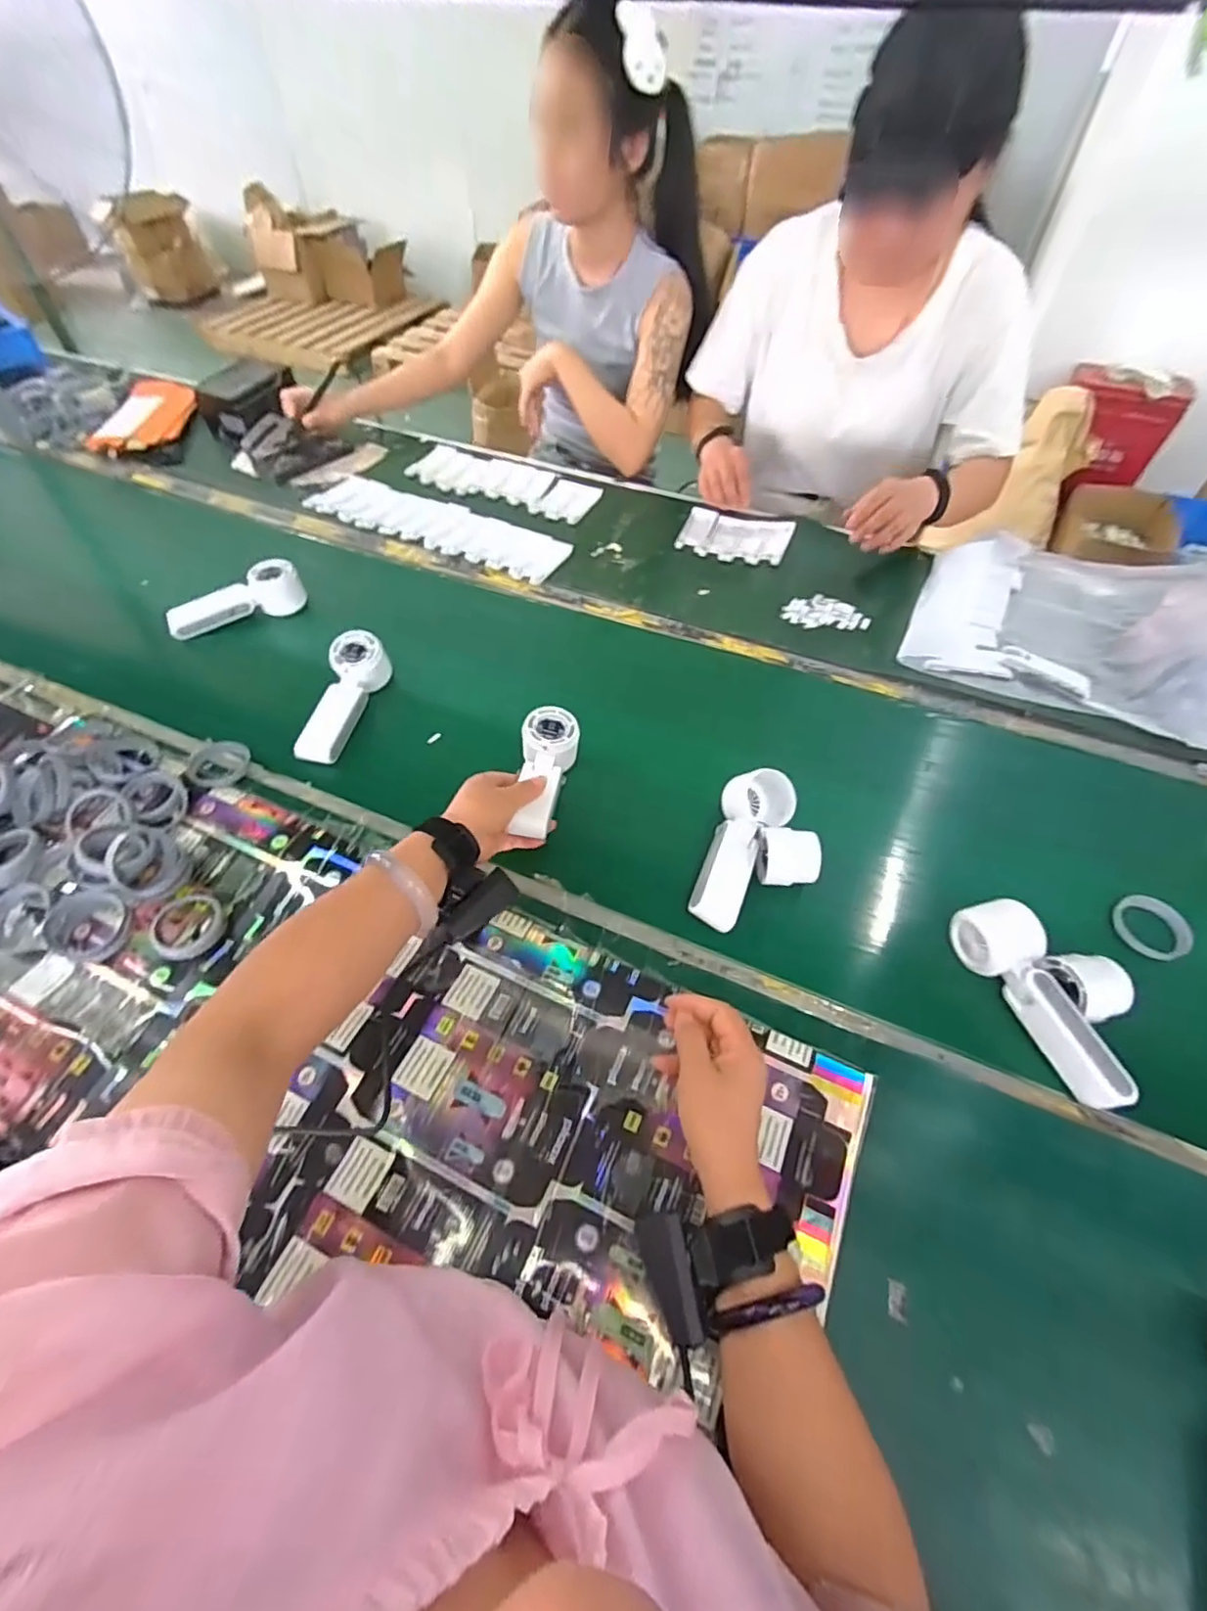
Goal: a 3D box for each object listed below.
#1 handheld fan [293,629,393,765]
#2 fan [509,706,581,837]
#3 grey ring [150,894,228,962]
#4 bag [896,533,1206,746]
[{"bbox_3d":[-0.300,-0.120,0.721,0.053,0.045,0.166,12,67,7],"label":"handheld fan"},{"bbox_3d":[-0.060,-0.030,0.631,0.057,0.045,0.161,6,49,2],"label":"fan"},{"bbox_3d":[-0.370,0.108,0.559,0.067,0.005,0.059,28,58,17],"label":"grey ring"},{"bbox_3d":[0.632,-0.243,0.790,0.417,0.089,0.364,24,57,15],"label":"bag"}]

